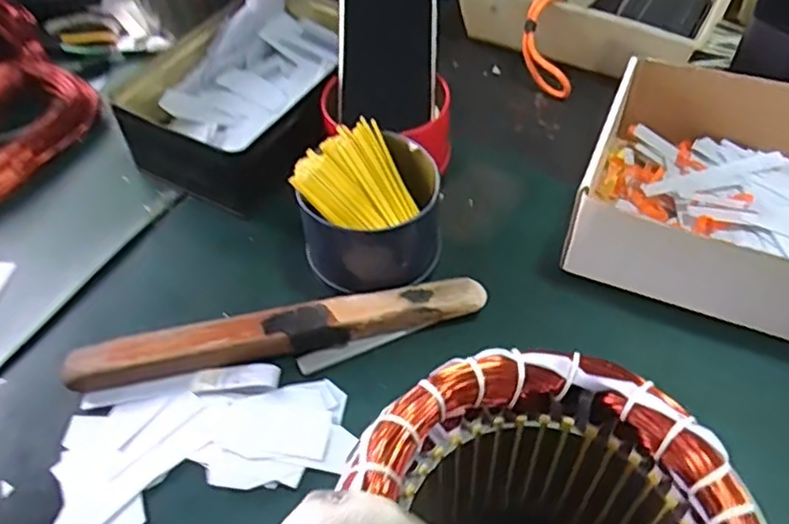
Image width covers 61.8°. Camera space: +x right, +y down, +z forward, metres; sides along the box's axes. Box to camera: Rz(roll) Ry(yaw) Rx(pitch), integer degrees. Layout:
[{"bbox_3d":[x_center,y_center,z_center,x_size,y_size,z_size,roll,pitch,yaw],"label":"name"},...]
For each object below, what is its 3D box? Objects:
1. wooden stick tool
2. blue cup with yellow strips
[{"bbox_3d":[-0.076,0.046,0.444,0.272,0.027,0.032,-10,52,-3],"label":"wooden stick tool"},{"bbox_3d":[-0.015,-0.035,0.474,0.094,0.080,0.095,-2,52,3],"label":"blue cup with yellow strips"}]

